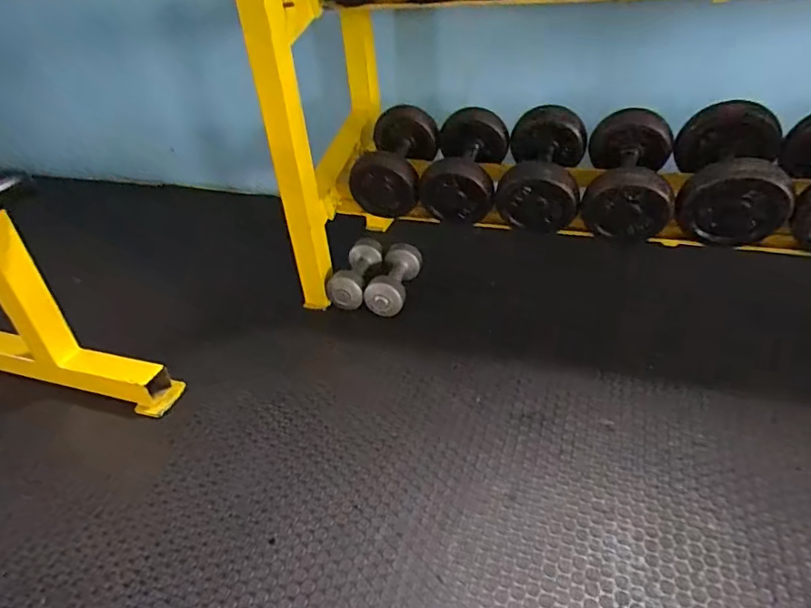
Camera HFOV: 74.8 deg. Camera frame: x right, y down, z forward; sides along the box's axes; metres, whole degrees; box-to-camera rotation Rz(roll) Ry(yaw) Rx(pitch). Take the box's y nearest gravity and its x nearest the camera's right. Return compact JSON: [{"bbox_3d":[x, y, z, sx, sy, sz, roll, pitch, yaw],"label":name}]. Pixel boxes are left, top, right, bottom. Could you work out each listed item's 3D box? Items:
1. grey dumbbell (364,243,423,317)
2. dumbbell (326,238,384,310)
[{"bbox_3d":[-0.022,-0.056,1.298,0.085,0.079,0.236,6,37,17],"label":"grey dumbbell"},{"bbox_3d":[-0.121,-0.083,1.306,0.098,0.076,0.208,4,37,13],"label":"dumbbell"}]

